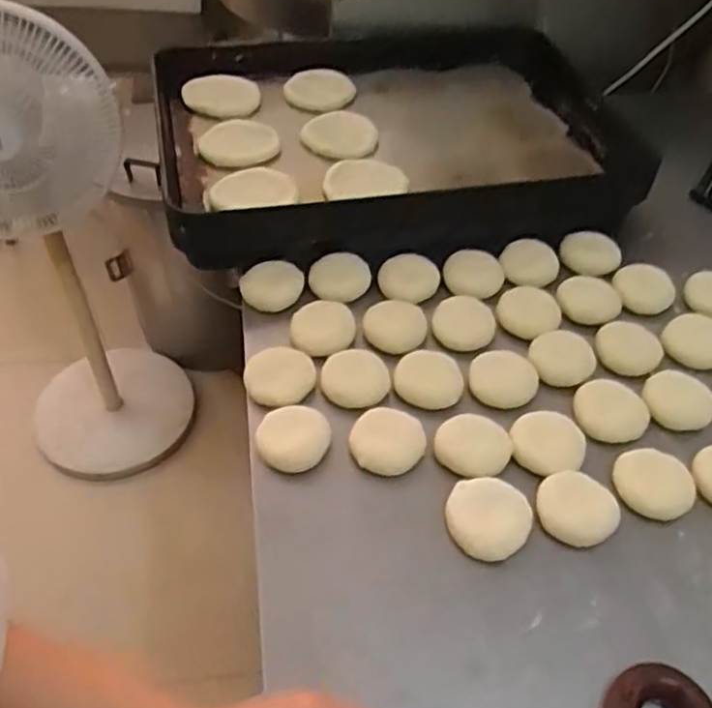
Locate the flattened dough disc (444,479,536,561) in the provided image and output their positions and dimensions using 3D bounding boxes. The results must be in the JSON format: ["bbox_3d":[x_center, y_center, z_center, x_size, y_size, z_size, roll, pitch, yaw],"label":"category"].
[{"bbox_3d":[0.114,0.141,0.605,0.071,0.012,0.072,2,49,-2],"label":"flattened dough disc"}]

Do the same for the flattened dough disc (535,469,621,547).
[{"bbox_3d":[0.193,0.135,0.612,0.069,0.014,0.061,13,49,9],"label":"flattened dough disc"}]

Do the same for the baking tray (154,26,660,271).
[{"bbox_3d":[0.044,-0.314,0.956,0.588,0.079,0.475,-8,48,-11],"label":"baking tray"}]

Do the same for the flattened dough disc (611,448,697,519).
[{"bbox_3d":[0.271,0.117,0.637,0.067,0.012,0.068,2,49,-2],"label":"flattened dough disc"}]

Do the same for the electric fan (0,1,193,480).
[{"bbox_3d":[-0.566,-0.153,1.383,0.330,1.050,0.382,-5,48,-9],"label":"electric fan"}]

